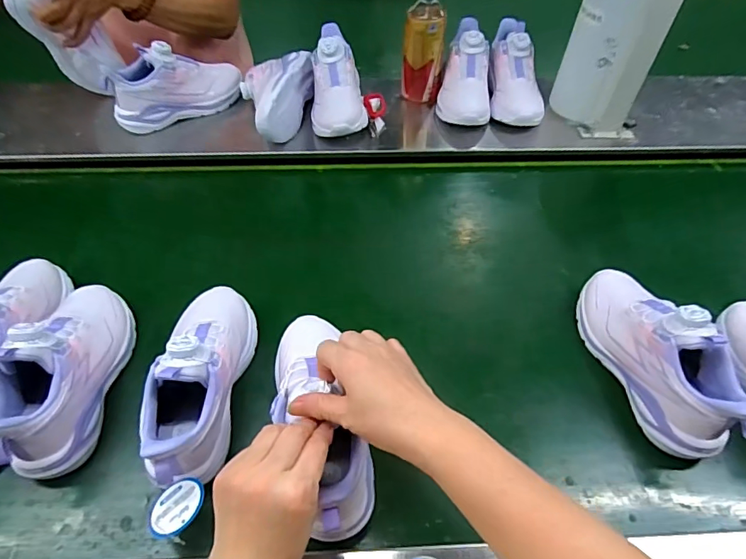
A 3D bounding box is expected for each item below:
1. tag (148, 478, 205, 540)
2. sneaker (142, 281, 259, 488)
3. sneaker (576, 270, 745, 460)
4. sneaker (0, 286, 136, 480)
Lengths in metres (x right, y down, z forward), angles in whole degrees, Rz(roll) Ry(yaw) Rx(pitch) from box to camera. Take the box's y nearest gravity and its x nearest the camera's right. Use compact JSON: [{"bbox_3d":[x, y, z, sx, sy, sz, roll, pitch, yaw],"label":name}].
[{"bbox_3d":[-0.167,0.193,0.401,0.043,0.005,0.049,6,48,26],"label":"tag"},{"bbox_3d":[-0.171,0.087,0.464,0.076,0.105,0.218,1,54,2],"label":"sneaker"},{"bbox_3d":[0.299,0.067,0.496,0.073,0.111,0.215,-12,54,-7],"label":"sneaker"},{"bbox_3d":[-0.302,0.084,0.459,0.077,0.110,0.197,-4,54,-1],"label":"sneaker"}]

